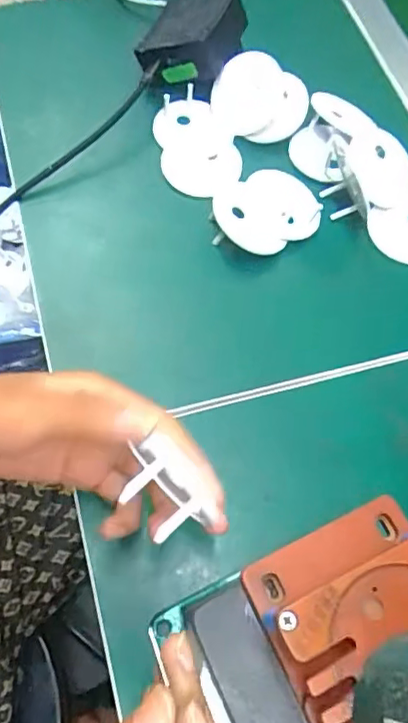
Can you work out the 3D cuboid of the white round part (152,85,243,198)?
[{"bbox_3d":[-0.006,-0.177,0.462,0.061,0.022,0.096,-10,67,-10],"label":"white round part"}]

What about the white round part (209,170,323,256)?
[{"bbox_3d":[0.045,-0.111,0.431,0.079,0.022,0.061,-26,71,-16],"label":"white round part"}]

